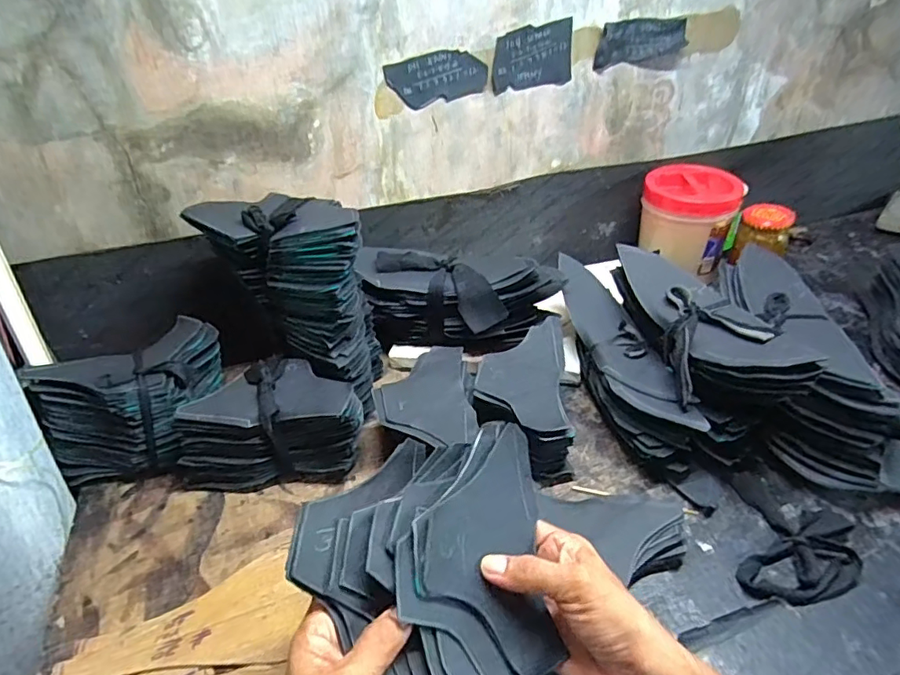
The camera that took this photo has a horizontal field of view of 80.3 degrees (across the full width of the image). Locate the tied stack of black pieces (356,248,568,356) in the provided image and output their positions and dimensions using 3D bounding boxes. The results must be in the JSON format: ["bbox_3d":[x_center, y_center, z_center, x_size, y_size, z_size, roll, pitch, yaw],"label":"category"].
[{"bbox_3d":[0.008,-0.035,0.605,0.212,0.110,0.072,10,39,15],"label":"tied stack of black pieces"}]

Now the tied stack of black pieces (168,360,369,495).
[{"bbox_3d":[-0.167,0.079,0.511,0.167,0.086,0.085,-4,37,-2],"label":"tied stack of black pieces"}]

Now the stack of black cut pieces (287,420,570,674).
[{"bbox_3d":[-0.008,0.147,0.329,0.164,0.040,0.149,-14,73,-23],"label":"stack of black cut pieces"}]

